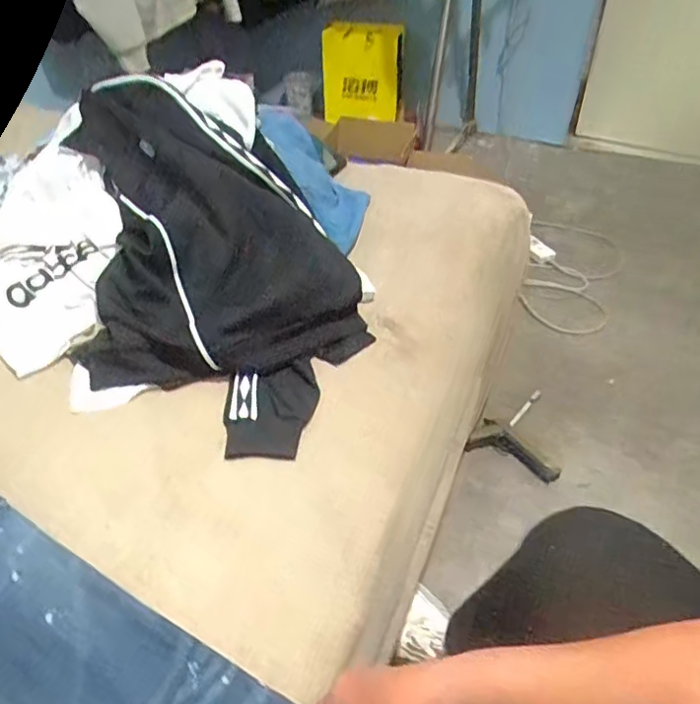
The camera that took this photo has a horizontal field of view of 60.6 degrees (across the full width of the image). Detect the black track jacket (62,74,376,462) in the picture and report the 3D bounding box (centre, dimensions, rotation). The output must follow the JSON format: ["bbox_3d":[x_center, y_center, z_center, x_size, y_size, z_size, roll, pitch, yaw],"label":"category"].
[{"bbox_3d":[-0.183,-0.139,0.781,0.340,0.235,0.525,-19,45,-18],"label":"black track jacket"}]

